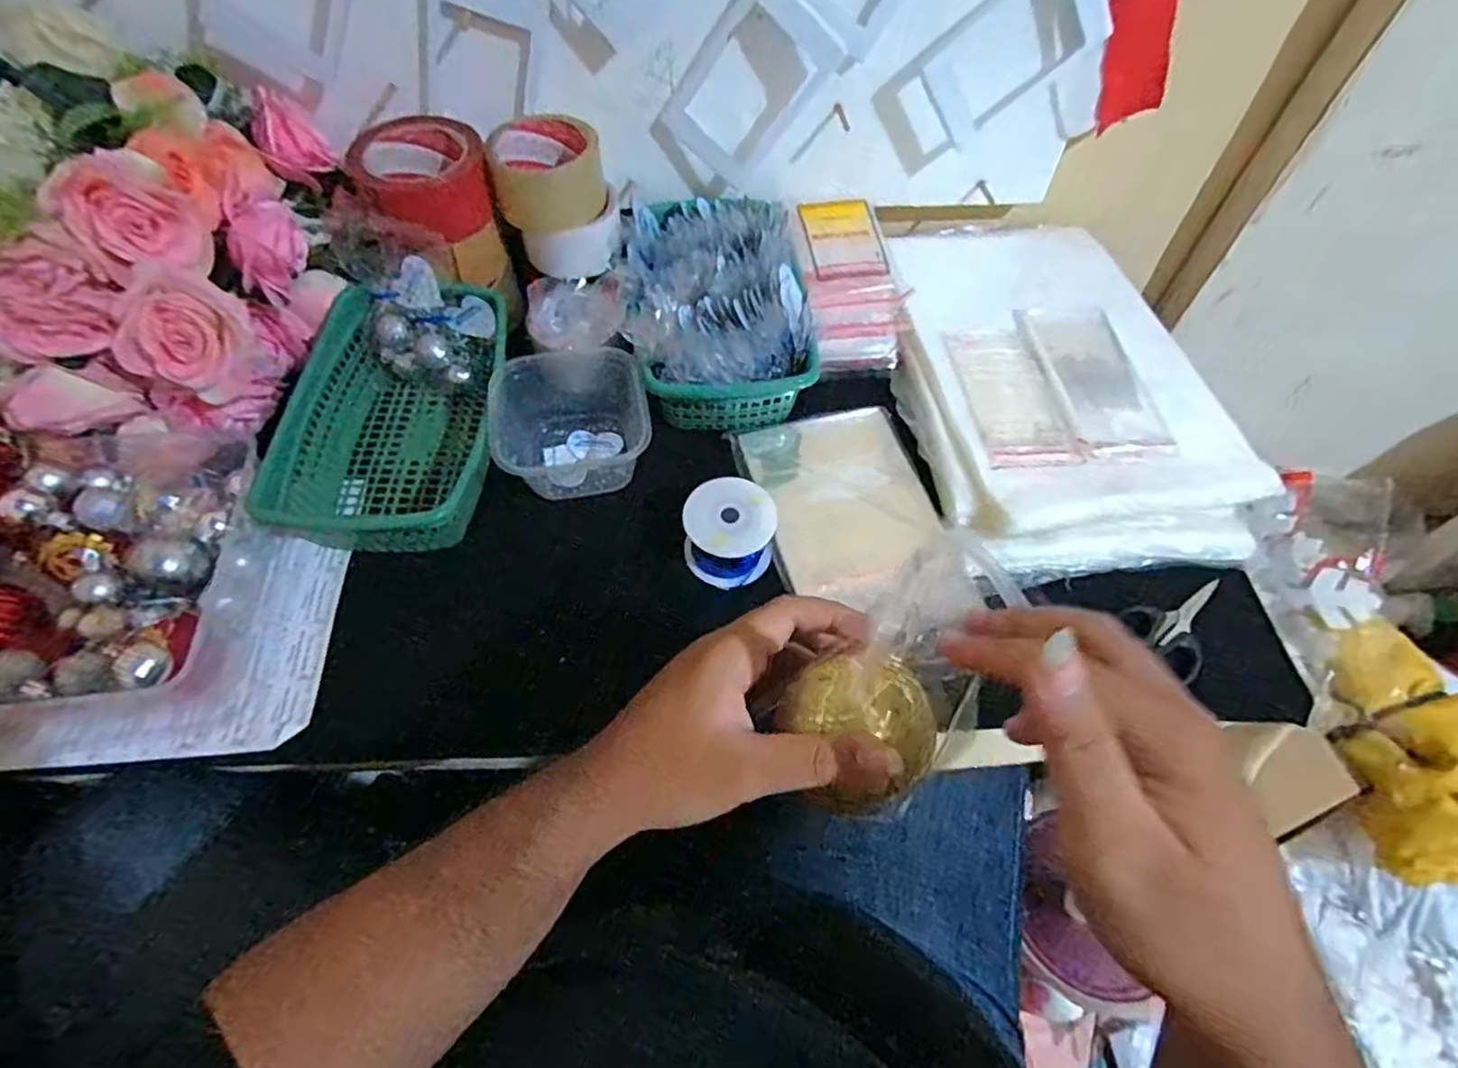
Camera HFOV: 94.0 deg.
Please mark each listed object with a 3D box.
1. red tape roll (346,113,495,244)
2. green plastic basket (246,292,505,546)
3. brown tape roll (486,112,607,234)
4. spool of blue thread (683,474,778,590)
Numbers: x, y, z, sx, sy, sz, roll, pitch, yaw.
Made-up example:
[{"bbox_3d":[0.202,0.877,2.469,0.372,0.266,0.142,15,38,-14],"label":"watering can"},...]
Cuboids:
[{"bbox_3d":[-0.255,-0.297,0.569,0.101,0.053,0.103,1,58,-2],"label":"red tape roll"},{"bbox_3d":[-0.261,-0.091,0.545,0.144,0.081,0.210,0,58,-2],"label":"green plastic basket"},{"bbox_3d":[-0.156,-0.314,0.586,0.090,0.063,0.075,-12,59,-9],"label":"brown tape roll"},{"bbox_3d":[0.000,-0.002,0.515,0.065,0.054,0.064,1,58,-2],"label":"spool of blue thread"}]

